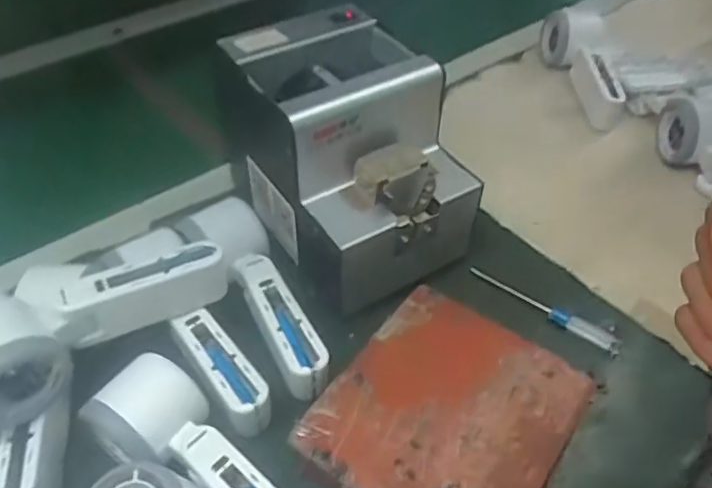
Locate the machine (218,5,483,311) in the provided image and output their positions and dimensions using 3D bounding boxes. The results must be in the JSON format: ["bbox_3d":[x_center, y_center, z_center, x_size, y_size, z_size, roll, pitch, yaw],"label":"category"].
[{"bbox_3d":[-0.014,-0.080,0.470,0.130,0.132,0.204,-26,51,-22],"label":"machine"}]

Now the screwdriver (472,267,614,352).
[{"bbox_3d":[0.138,0.046,0.457,0.118,0.007,0.016,27,52,25],"label":"screwdriver"}]

